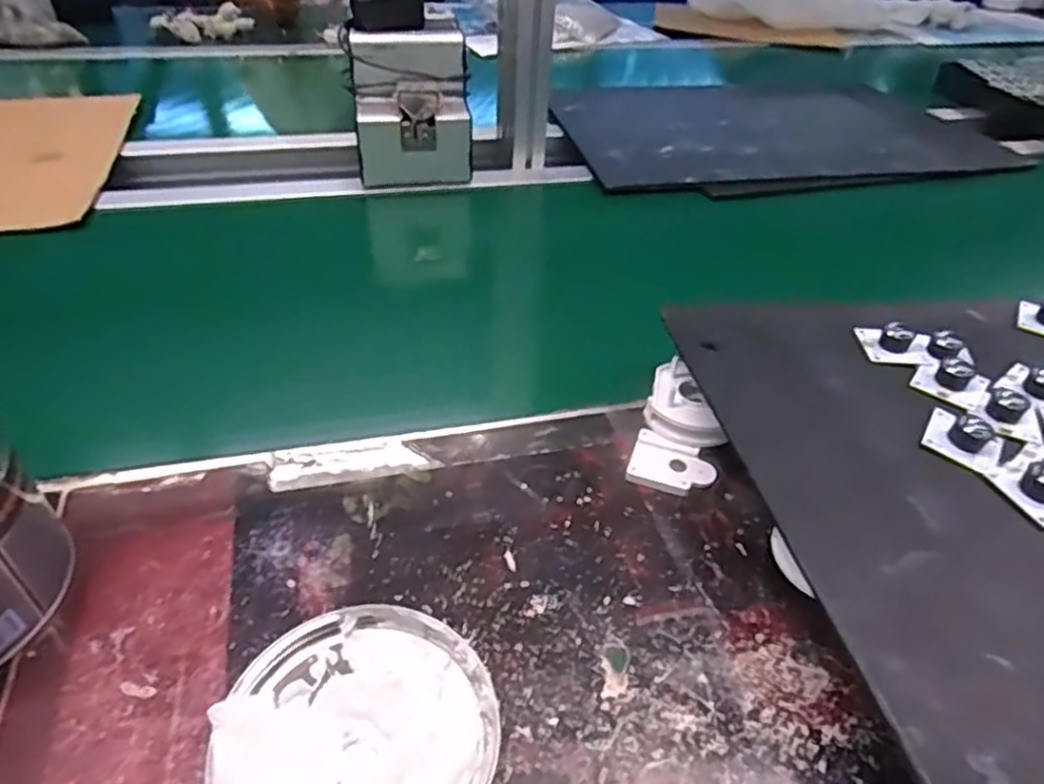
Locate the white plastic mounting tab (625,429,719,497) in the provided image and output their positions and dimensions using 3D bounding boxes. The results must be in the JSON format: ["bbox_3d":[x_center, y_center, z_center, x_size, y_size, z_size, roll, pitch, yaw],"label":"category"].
[{"bbox_3d":[0.101,0.050,0.470,0.055,0.011,0.042,17,43,17],"label":"white plastic mounting tab"}]

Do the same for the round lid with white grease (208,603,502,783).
[{"bbox_3d":[-0.077,0.160,0.328,0.126,0.015,0.125,1,41,-1],"label":"round lid with white grease"}]

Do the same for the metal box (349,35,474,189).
[{"bbox_3d":[-0.122,-0.313,0.779,0.126,0.138,0.073,-8,42,-12],"label":"metal box"}]

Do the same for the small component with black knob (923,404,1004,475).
[{"bbox_3d":[0.272,0.024,0.427,0.043,0.016,0.042,34,50,31],"label":"small component with black knob"}]

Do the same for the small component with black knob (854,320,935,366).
[{"bbox_3d":[0.267,-0.038,0.502,0.040,0.020,0.043,3,41,1],"label":"small component with black knob"}]

